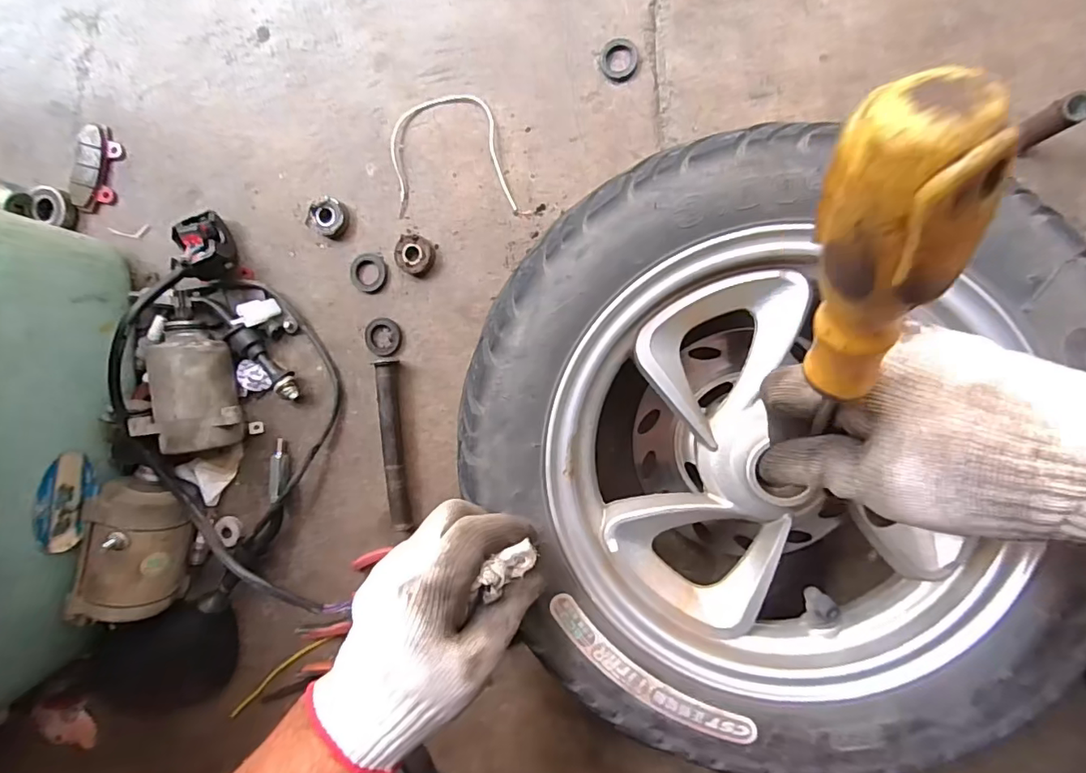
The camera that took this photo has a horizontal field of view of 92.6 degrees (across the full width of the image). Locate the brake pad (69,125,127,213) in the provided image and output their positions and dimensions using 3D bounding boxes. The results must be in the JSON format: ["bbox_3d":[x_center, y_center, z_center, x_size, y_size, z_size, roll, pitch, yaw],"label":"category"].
[{"bbox_3d":[-0.393,-0.191,0.456,0.039,0.012,0.073,13,96,7],"label":"brake pad"}]

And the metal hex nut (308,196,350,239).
[{"bbox_3d":[-0.176,-0.138,0.426,0.030,0.011,0.030,29,98,5],"label":"metal hex nut"}]

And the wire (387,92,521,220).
[{"bbox_3d":[-0.073,-0.181,0.410,0.095,0.004,0.094,-6,91,8],"label":"wire"}]

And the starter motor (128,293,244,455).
[{"bbox_3d":[-0.280,-0.007,0.426,0.066,0.059,0.120,1,95,8],"label":"starter motor"}]

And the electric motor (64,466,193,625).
[{"bbox_3d":[-0.333,0.134,0.432,0.064,0.066,0.131,13,96,7],"label":"electric motor"}]

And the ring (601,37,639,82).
[{"bbox_3d":[0.057,-0.243,0.387,0.028,0.005,0.029,1,95,8],"label":"ring"}]

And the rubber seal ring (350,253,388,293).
[{"bbox_3d":[-0.143,-0.093,0.427,0.030,0.007,0.031,1,95,8],"label":"rubber seal ring"}]

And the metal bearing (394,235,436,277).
[{"bbox_3d":[-0.104,-0.106,0.419,0.031,0.012,0.030,1,95,8],"label":"metal bearing"}]

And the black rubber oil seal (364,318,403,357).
[{"bbox_3d":[-0.133,-0.041,0.429,0.031,0.004,0.031,4,95,8],"label":"black rubber oil seal"}]

